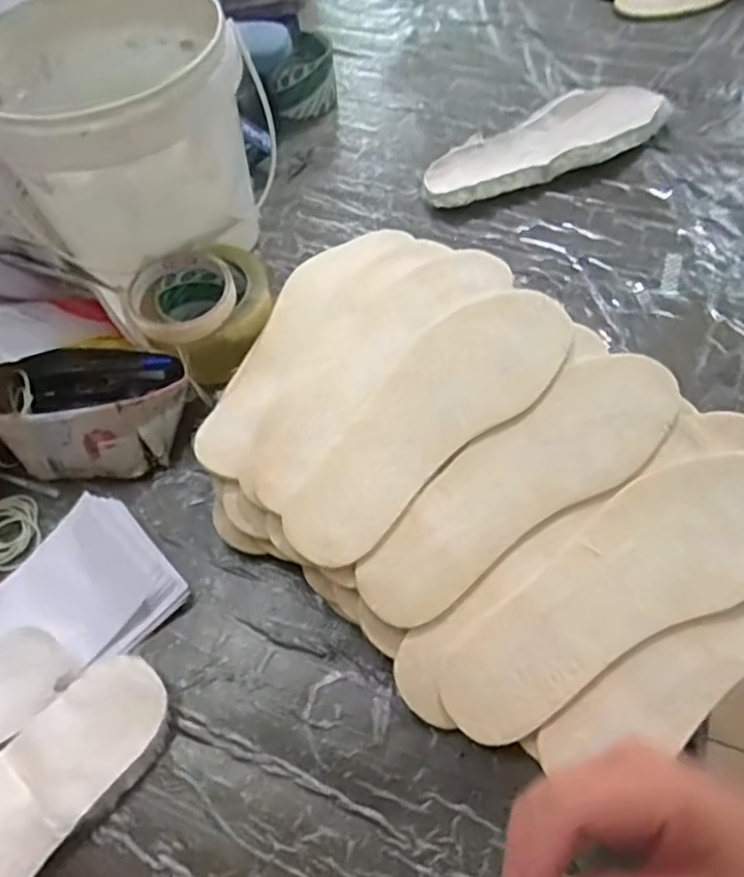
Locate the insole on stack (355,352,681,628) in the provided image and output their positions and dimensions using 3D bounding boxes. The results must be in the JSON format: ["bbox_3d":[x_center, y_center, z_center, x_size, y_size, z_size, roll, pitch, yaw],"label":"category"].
[{"bbox_3d":[0.107,0.027,0.442,0.268,0.012,0.079,-35,76,-14],"label":"insole on stack"}]

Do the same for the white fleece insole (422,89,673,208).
[{"bbox_3d":[0.183,-0.308,0.676,0.276,0.042,0.112,-24,60,-13],"label":"white fleece insole"}]

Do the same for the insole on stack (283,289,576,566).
[{"bbox_3d":[0.045,-0.020,0.454,0.083,0.008,0.262,43,73,11],"label":"insole on stack"}]

